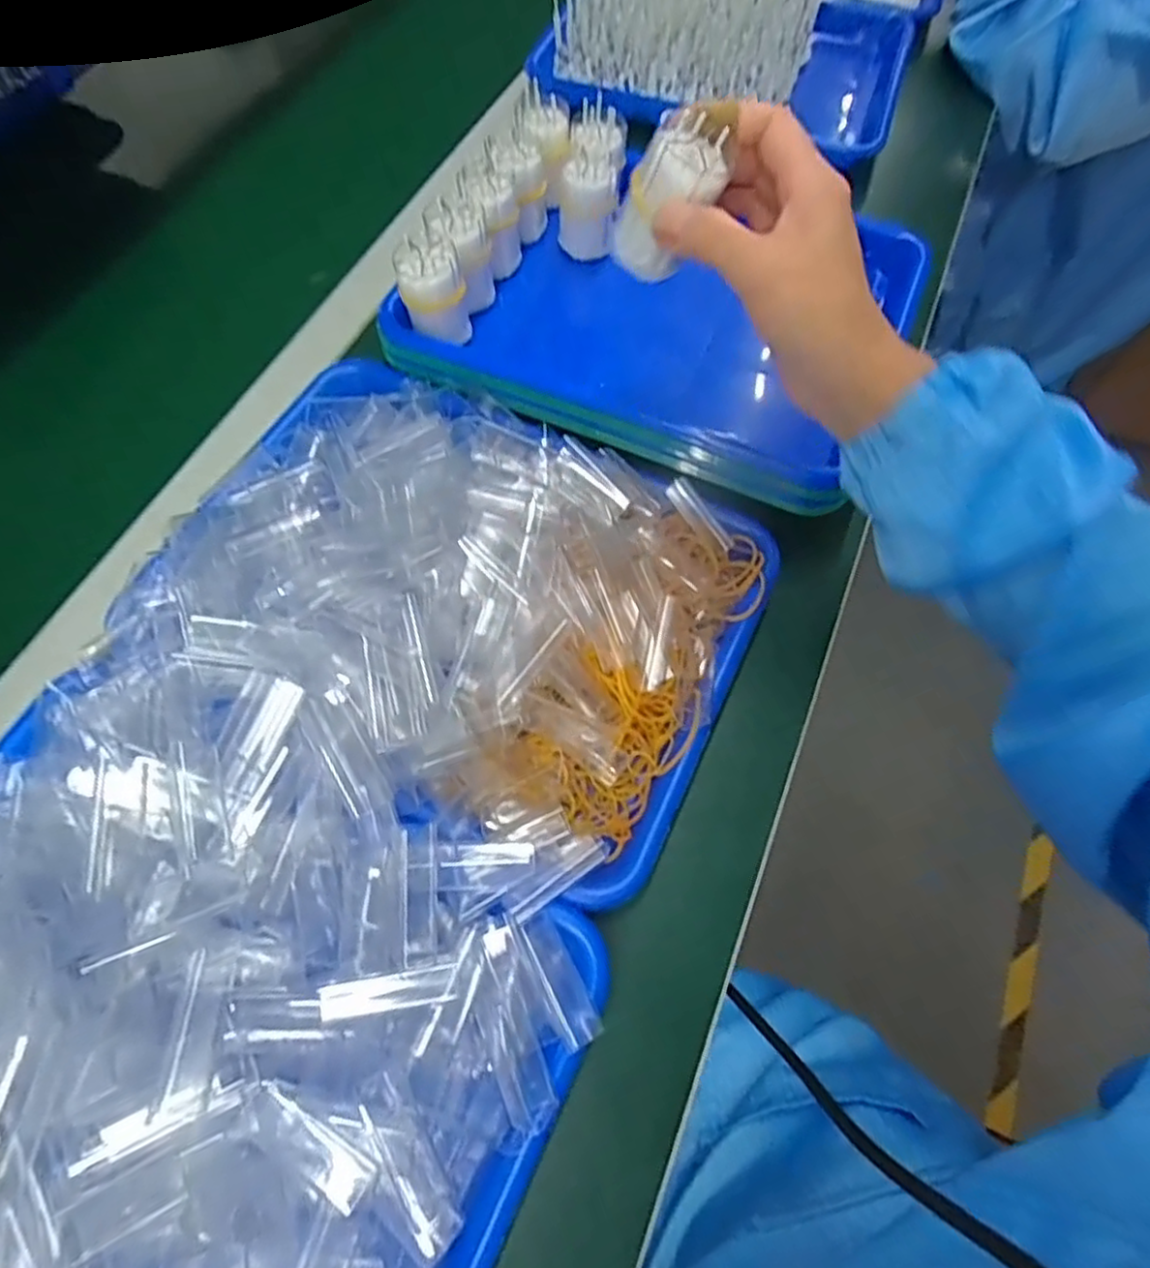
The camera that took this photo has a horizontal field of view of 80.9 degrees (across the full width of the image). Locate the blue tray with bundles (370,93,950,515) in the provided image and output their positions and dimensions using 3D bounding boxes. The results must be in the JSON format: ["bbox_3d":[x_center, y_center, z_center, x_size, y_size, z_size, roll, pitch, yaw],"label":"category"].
[{"bbox_3d":[0.053,-0.228,0.454,0.312,0.073,0.218,21,66,9],"label":"blue tray with bundles"}]

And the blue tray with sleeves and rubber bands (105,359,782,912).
[{"bbox_3d":[-0.054,-0.021,0.364,0.297,0.083,0.261,23,67,9],"label":"blue tray with sleeves and rubber bands"}]

